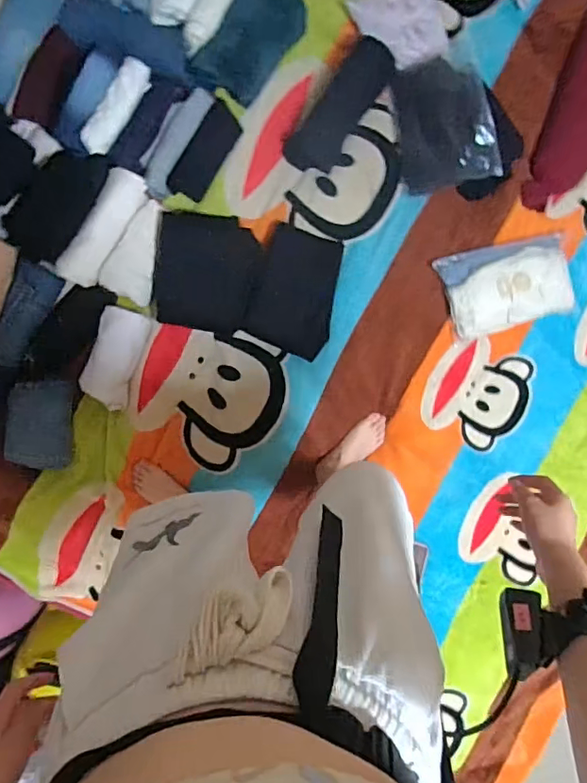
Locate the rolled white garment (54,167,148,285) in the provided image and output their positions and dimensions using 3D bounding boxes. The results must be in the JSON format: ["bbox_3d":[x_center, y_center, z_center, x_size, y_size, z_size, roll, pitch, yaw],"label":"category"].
[{"bbox_3d":[-0.439,-0.373,1.195,0.091,0.051,0.282,35,93,-2],"label":"rolled white garment"}]

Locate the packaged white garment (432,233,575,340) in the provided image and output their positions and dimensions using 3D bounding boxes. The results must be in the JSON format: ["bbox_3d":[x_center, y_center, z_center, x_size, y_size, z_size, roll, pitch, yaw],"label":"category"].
[{"bbox_3d":[0.511,-0.253,1.246,0.295,0.074,0.203,-17,93,1],"label":"packaged white garment"}]

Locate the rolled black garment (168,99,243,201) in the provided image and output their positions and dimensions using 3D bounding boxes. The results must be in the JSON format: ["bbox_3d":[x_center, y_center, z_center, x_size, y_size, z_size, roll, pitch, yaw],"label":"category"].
[{"bbox_3d":[-0.201,-0.543,1.199,0.084,0.030,0.215,32,93,-2],"label":"rolled black garment"}]

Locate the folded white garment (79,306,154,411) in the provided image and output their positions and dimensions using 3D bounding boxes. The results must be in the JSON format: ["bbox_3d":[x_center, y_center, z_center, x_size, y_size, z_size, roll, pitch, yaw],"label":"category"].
[{"bbox_3d":[-0.436,-0.082,1.278,0.116,0.028,0.239,21,93,-2],"label":"folded white garment"}]

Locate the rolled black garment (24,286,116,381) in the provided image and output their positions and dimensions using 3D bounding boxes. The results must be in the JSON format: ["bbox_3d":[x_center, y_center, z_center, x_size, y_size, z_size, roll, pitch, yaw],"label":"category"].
[{"bbox_3d":[-0.519,-0.131,1.218,0.109,0.042,0.260,30,93,-2],"label":"rolled black garment"}]

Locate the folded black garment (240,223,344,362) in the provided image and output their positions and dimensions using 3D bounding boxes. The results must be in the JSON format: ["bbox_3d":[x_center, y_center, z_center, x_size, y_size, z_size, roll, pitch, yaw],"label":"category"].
[{"bbox_3d":[0.006,-0.241,1.276,0.203,0.025,0.284,18,93,-1],"label":"folded black garment"}]

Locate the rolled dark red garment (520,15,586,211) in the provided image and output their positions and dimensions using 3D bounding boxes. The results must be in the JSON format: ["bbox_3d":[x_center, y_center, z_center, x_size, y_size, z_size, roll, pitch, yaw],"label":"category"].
[{"bbox_3d":[0.690,-0.721,1.214,0.130,0.082,0.590,15,108,-1],"label":"rolled dark red garment"}]

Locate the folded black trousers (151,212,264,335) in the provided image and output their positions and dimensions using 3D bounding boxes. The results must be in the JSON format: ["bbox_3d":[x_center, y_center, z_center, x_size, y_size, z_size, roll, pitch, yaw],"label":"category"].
[{"bbox_3d":[-0.205,-0.284,1.246,0.234,0.061,0.265,10,93,-1],"label":"folded black trousers"}]

